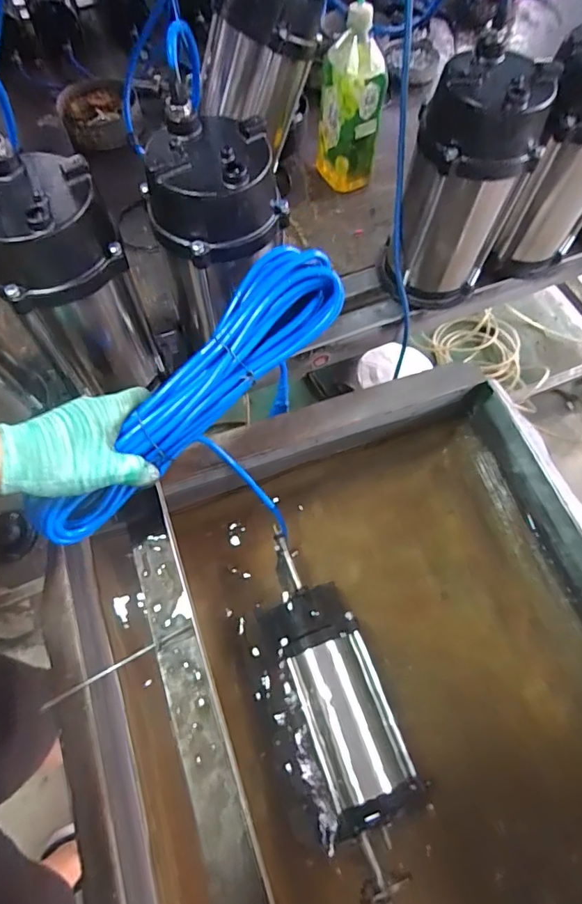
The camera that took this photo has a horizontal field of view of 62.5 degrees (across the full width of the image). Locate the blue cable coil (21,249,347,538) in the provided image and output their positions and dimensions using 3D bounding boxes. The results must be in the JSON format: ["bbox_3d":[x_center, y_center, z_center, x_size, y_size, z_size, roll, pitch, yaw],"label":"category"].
[{"bbox_3d":[-0.096,-0.050,0.449,0.356,0.051,0.073,-45,71,0],"label":"blue cable coil"}]

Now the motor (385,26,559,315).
[{"bbox_3d":[0.195,-0.304,0.572,0.119,0.258,0.114,-16,66,-7],"label":"motor"}]

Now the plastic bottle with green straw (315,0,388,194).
[{"bbox_3d":[0.083,-0.492,0.684,0.073,0.211,0.084,-24,67,-10],"label":"plastic bottle with green straw"}]

